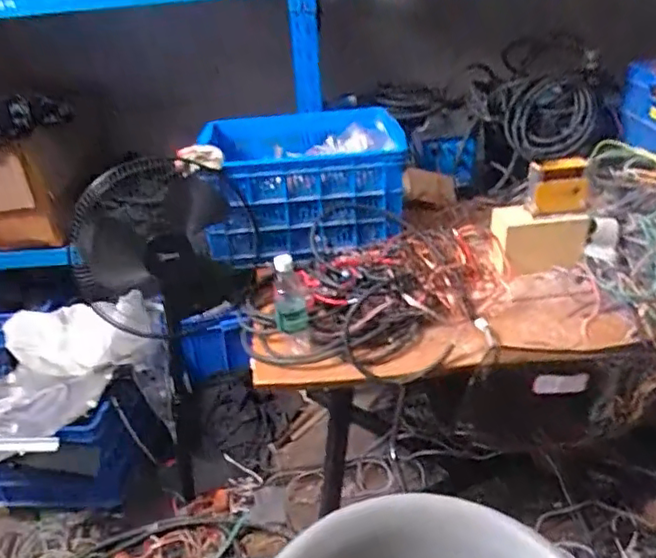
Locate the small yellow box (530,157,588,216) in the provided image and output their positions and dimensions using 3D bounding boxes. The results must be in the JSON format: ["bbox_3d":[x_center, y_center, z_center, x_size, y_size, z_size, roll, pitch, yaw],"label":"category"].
[{"bbox_3d":[0.562,-0.219,1.443,0.143,0.137,0.038,-10,32,-10],"label":"small yellow box"}]

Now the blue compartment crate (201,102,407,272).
[{"bbox_3d":[-0.075,-0.282,1.655,0.537,0.265,0.433,-9,31,-8],"label":"blue compartment crate"}]

